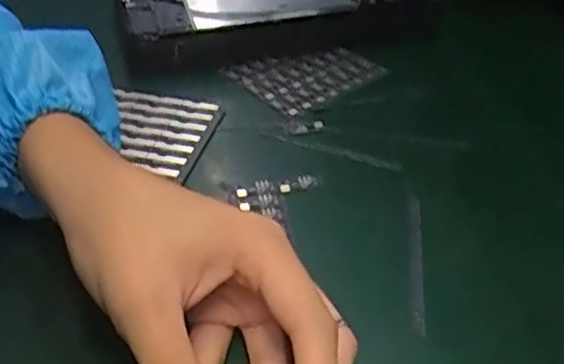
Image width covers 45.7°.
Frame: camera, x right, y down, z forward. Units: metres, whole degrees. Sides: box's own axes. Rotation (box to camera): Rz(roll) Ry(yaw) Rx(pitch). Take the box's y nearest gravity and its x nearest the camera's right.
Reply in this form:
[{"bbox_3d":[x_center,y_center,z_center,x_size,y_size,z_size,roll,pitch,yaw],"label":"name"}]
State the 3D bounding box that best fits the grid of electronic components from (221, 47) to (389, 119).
[{"bbox_3d":[0.020,-0.086,0.532,0.115,0.011,0.082,-24,45,-38],"label":"grid of electronic components"}]

